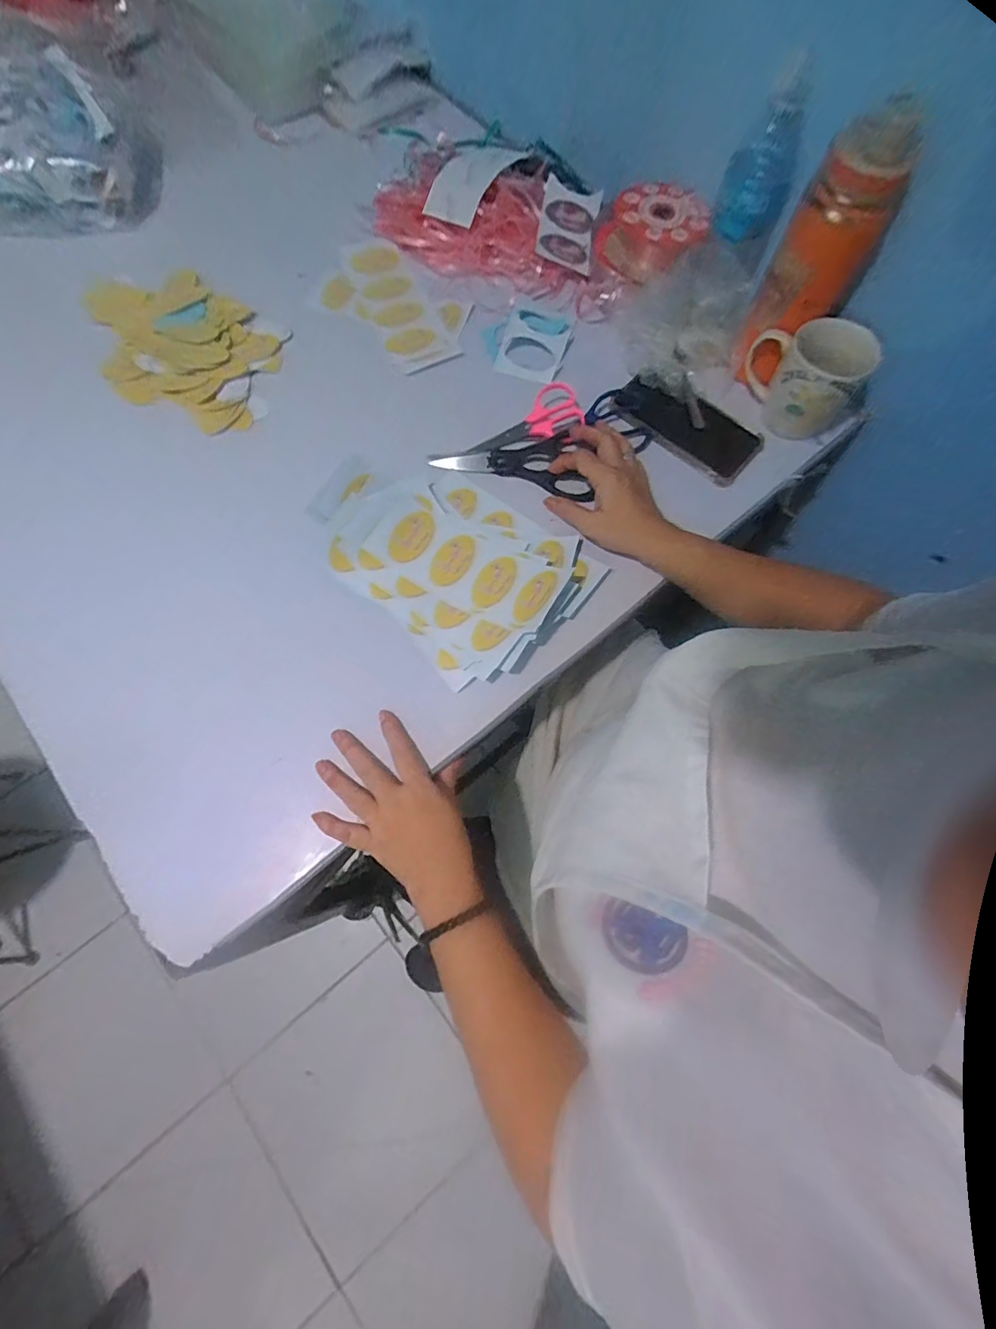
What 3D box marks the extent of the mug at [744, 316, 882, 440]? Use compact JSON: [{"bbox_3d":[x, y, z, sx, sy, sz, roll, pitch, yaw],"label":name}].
[{"bbox_3d":[0.335,-0.299,0.554,0.117,0.094,0.088,5,72,1],"label":"mug"}]

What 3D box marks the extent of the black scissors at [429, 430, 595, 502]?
[{"bbox_3d":[0.021,-0.226,0.558,0.175,0.013,0.060,15,89,6],"label":"black scissors"}]

